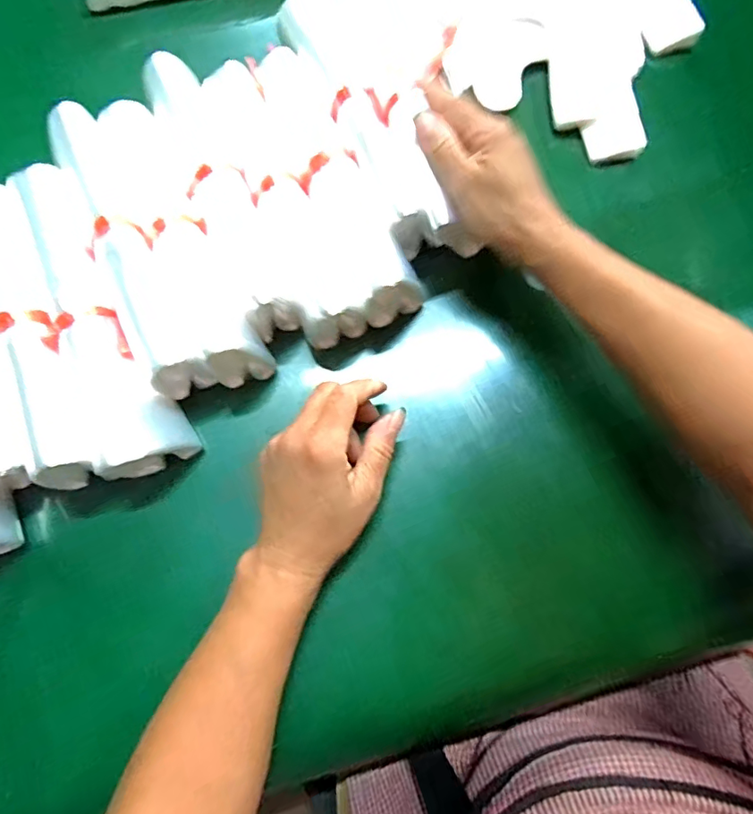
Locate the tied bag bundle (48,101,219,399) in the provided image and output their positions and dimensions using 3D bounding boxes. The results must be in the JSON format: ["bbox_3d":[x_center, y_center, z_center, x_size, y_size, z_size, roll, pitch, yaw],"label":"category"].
[{"bbox_3d":[-0.167,-0.104,0.345,0.036,0.054,0.205,-27,77,-7],"label":"tied bag bundle"}]

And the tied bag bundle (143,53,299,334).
[{"bbox_3d":[-0.111,-0.149,0.364,0.044,0.048,0.218,-23,77,-6],"label":"tied bag bundle"}]

